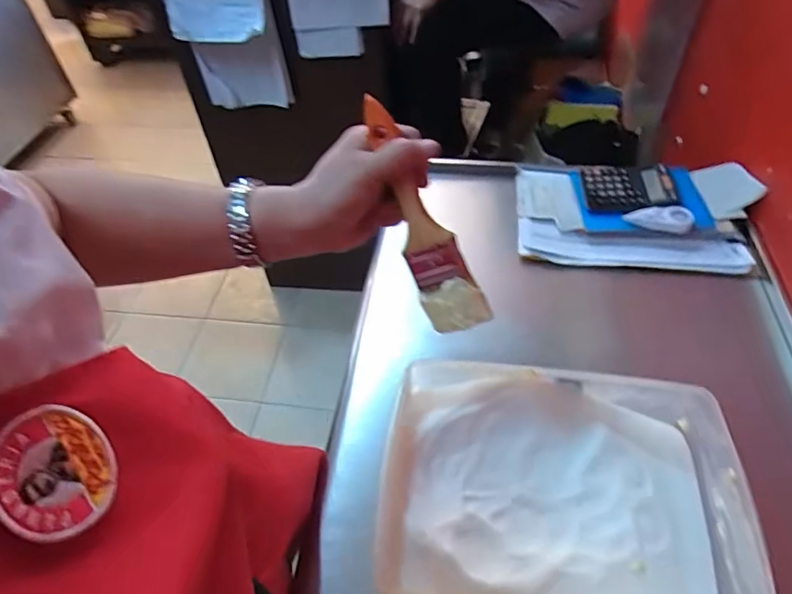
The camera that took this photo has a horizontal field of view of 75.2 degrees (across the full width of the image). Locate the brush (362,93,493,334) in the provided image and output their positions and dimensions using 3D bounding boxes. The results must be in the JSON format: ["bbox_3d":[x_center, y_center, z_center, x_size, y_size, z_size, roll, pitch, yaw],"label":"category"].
[{"bbox_3d":[0.016,-0.058,0.406,0.047,0.191,0.013,-22,11,18],"label":"brush"}]

